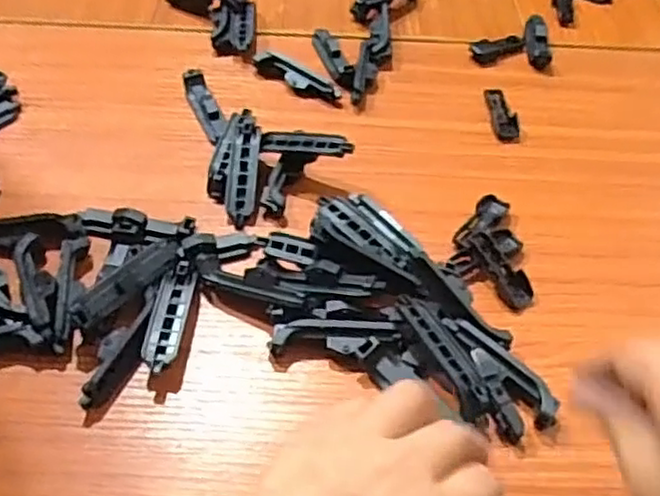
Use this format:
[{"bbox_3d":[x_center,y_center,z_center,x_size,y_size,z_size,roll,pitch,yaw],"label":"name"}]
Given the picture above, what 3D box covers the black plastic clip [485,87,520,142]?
[{"bbox_3d":[0.126,-0.099,0.509,0.016,0.011,0.052,-3,49,-6],"label":"black plastic clip"}]

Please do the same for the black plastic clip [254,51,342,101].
[{"bbox_3d":[-0.025,-0.128,0.521,0.073,0.016,0.016,33,55,23],"label":"black plastic clip"}]

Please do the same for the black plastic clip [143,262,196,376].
[{"bbox_3d":[-0.087,0.039,0.381,0.018,0.016,0.069,5,49,1],"label":"black plastic clip"}]

